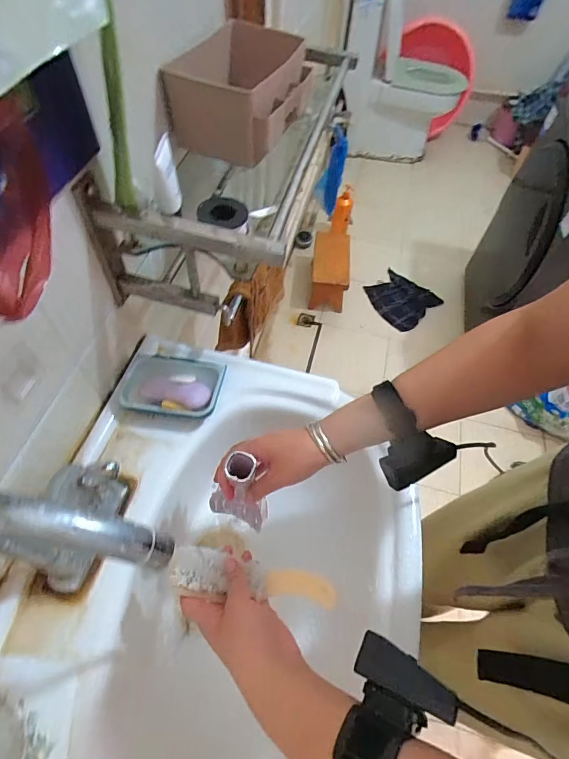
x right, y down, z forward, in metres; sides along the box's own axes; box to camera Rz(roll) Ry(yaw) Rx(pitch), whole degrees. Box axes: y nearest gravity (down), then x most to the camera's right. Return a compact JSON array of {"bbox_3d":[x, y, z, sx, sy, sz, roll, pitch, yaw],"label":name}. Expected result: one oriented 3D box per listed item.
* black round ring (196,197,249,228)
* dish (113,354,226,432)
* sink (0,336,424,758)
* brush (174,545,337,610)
[{"bbox_3d":[-0.073,-0.197,0.467,0.055,0.009,0.053,2,57,-3],"label":"black round ring"},{"bbox_3d":[-0.163,0.017,0.564,0.143,0.047,0.104,8,57,0],"label":"dish"},{"bbox_3d":[-0.071,0.243,0.509,0.425,0.178,0.571,11,57,3],"label":"sink"},{"bbox_3d":[-0.028,0.205,0.409,0.173,0.022,0.043,17,55,-18],"label":"brush"}]

